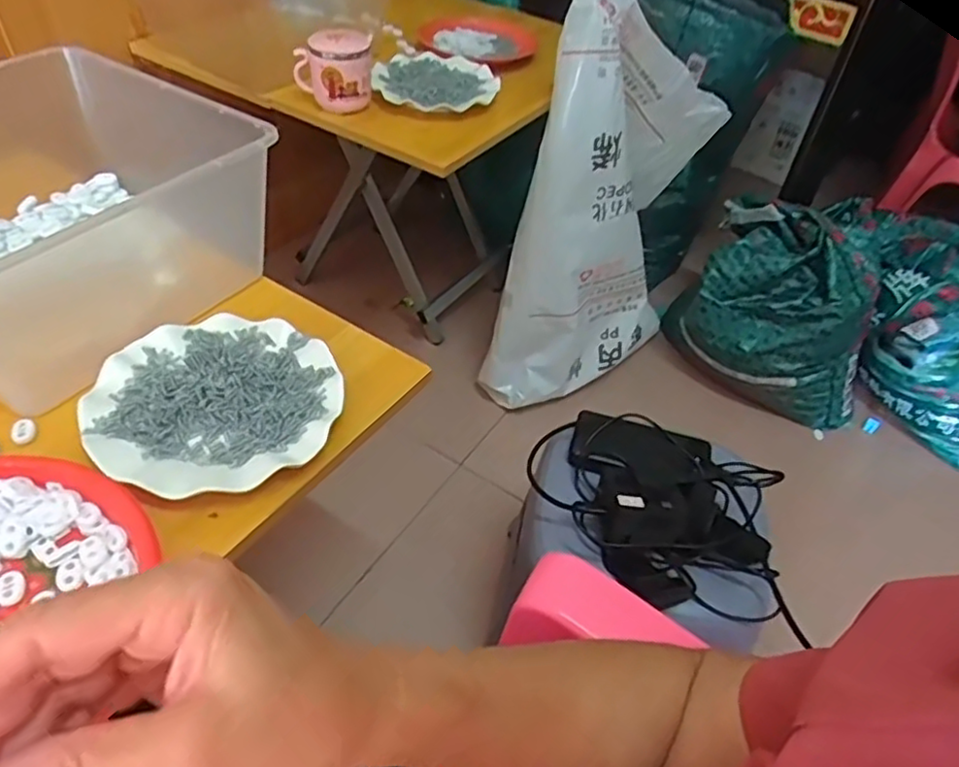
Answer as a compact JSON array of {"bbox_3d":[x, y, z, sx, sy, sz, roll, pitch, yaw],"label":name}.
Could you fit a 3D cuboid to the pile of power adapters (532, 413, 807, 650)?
[{"bbox_3d":[0.194,0.128,0.721,0.292,0.076,0.206,24,50,15],"label":"pile of power adapters"}]

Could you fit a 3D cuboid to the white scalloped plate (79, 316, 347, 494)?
[{"bbox_3d":[-0.203,0.013,0.521,0.181,0.020,0.173,3,48,-3],"label":"white scalloped plate"}]

